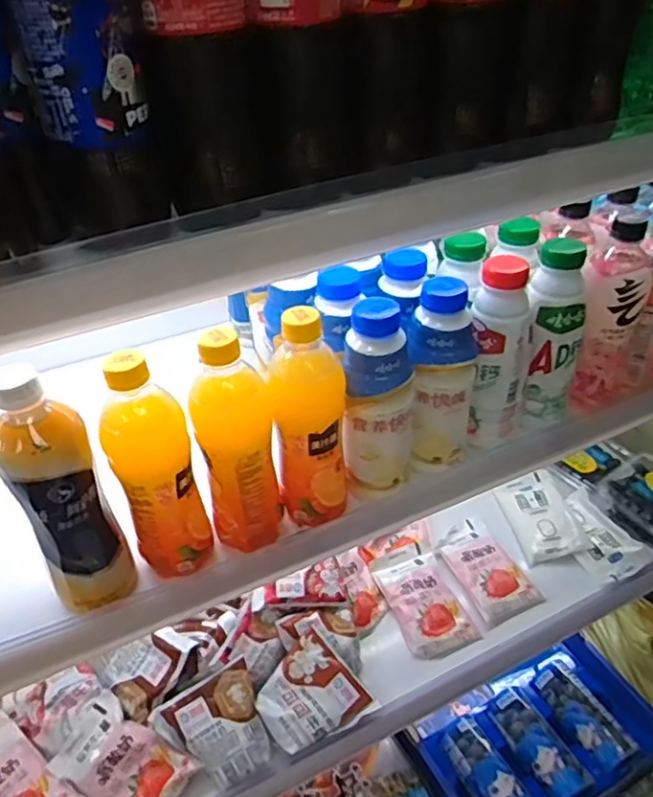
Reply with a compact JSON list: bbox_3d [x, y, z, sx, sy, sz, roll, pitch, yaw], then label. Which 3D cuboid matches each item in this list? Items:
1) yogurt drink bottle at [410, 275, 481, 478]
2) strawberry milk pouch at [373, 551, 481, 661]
[{"bbox_3d":[0.107,-0.019,0.566,0.059,0.179,0.055,6,38,11],"label":"yogurt drink bottle"},{"bbox_3d":[0.130,0.266,0.800,0.091,0.030,0.126,-16,40,-17],"label":"strawberry milk pouch"}]

